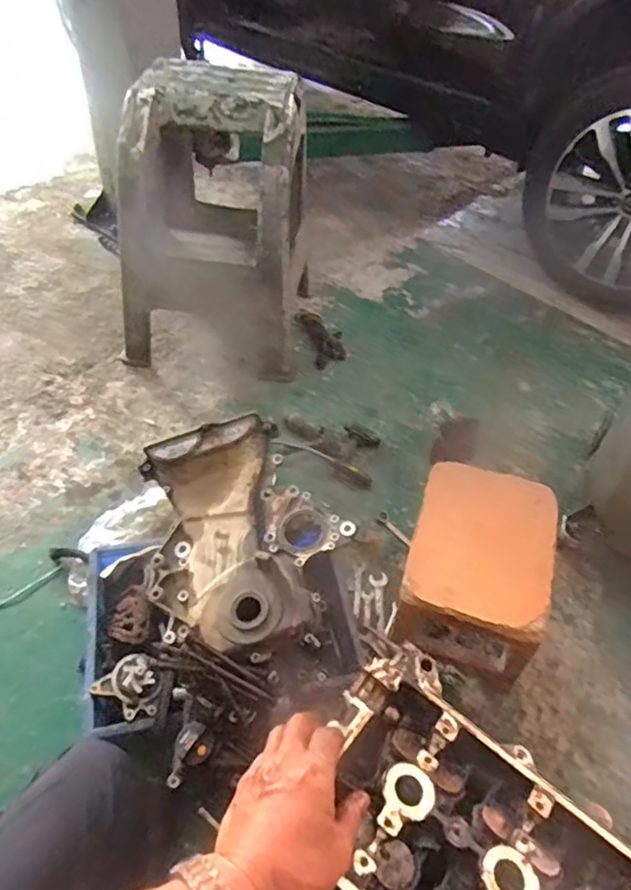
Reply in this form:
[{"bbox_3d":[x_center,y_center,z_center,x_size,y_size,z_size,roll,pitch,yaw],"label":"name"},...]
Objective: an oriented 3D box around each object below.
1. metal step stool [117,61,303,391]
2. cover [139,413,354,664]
[{"bbox_3d":[-0.247,-0.530,1.462,0.426,0.578,0.370,6,48,1],"label":"metal step stool"},{"bbox_3d":[-0.130,0.138,0.983,0.297,0.097,0.413,-21,52,-22],"label":"cover"}]

